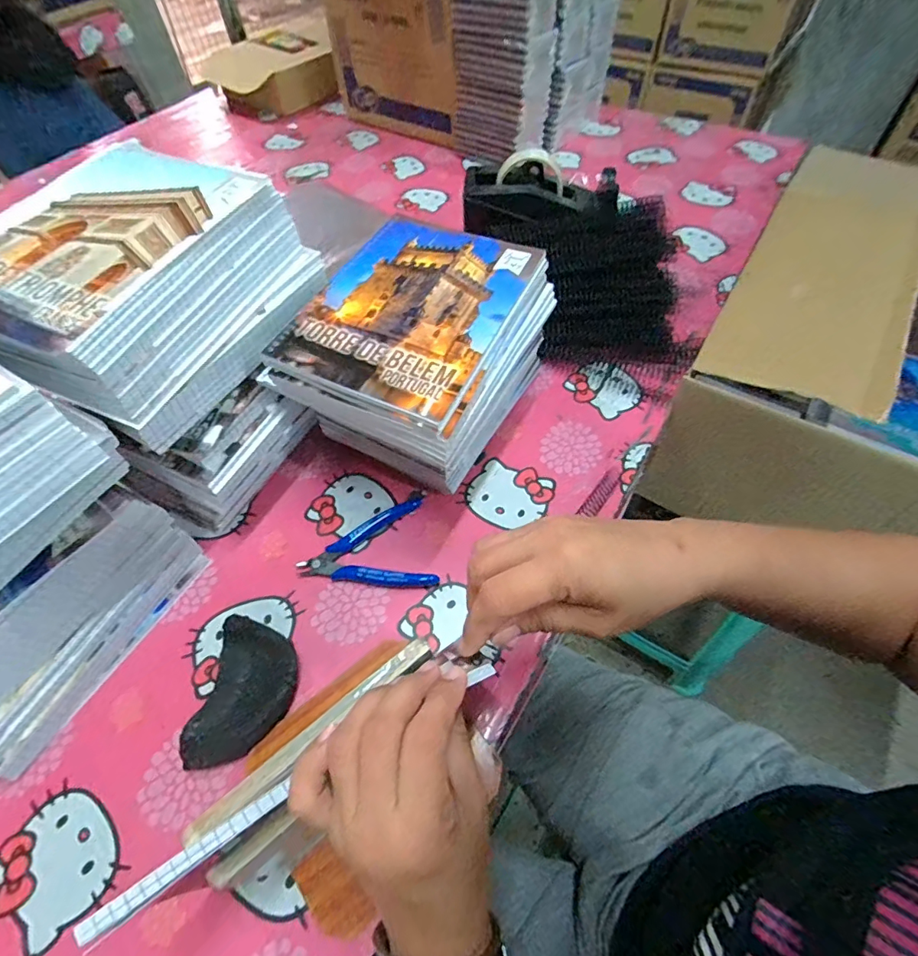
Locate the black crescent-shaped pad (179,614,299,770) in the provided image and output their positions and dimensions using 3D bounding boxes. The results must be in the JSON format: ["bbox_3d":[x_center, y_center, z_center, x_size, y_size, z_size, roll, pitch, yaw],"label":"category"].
[{"bbox_3d":[-0.163,0.165,0.366,0.062,0.027,0.102,8,57,8],"label":"black crescent-shaped pad"}]

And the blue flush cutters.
[{"bbox_3d":[-0.085,0.066,0.435,0.116,0.013,0.085,-10,57,-4],"label":"blue flush cutters"}]

